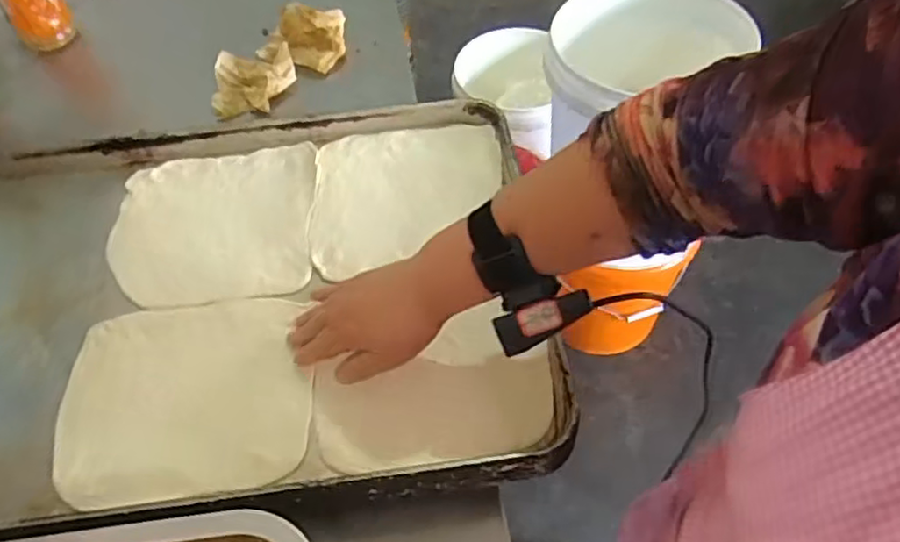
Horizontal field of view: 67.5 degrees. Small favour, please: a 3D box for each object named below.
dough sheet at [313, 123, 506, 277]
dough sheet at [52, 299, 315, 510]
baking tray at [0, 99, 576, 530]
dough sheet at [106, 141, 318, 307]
[{"bbox_3d":[-0.042,-0.082,0.670,0.188,0.007,0.177,-7,53,-2],"label":"dough sheet"},{"bbox_3d":[-0.212,0.098,0.545,0.194,0.005,0.170,-6,53,-1],"label":"dough sheet"},{"bbox_3d":[-0.224,0.015,0.611,0.585,0.038,0.409,-6,53,-1],"label":"baking tray"},{"bbox_3d":[-0.229,-0.048,0.660,0.186,0.012,0.190,-6,53,-1],"label":"dough sheet"}]

